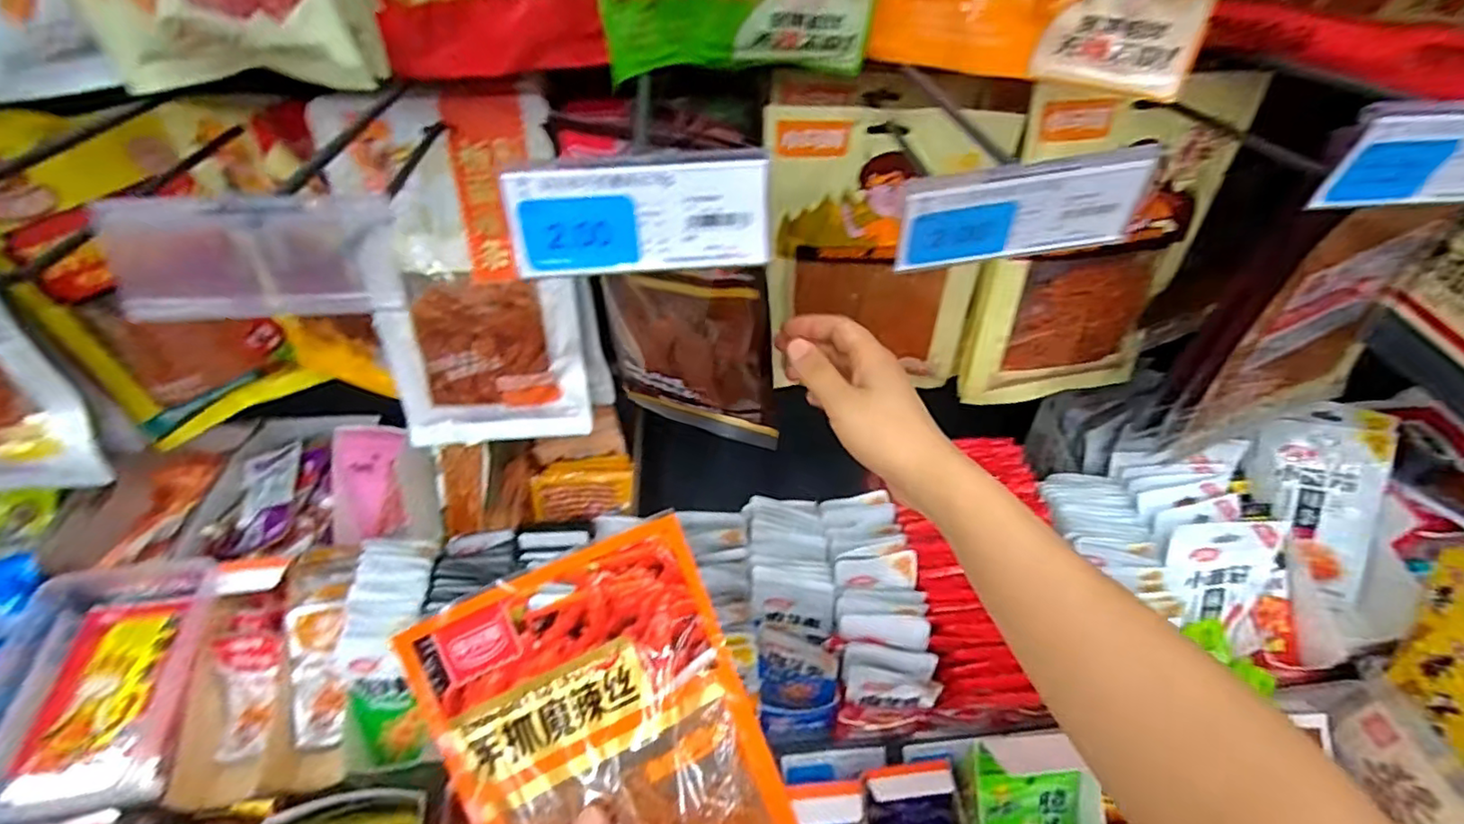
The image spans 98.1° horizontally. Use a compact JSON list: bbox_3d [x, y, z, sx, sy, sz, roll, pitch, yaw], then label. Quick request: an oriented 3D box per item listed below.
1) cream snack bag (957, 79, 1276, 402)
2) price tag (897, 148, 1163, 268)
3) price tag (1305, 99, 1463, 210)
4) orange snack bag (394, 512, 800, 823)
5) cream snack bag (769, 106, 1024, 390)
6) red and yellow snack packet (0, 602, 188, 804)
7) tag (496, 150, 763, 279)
[{"bbox_3d":[0.276,-0.115,0.488,0.160,0.240,0.049,-6,47,-3],"label":"cream snack bag"},{"bbox_3d":[0.118,-0.082,0.260,0.098,0.043,0.008,-7,47,-4],"label":"price tag"},{"bbox_3d":[0.295,-0.105,0.259,0.096,0.045,0.007,-4,47,-1],"label":"price tag"},{"bbox_3d":[-0.052,0.182,0.316,0.142,0.017,0.221,-23,82,-15],"label":"orange snack bag"},{"bbox_3d":[0.110,-0.114,0.493,0.162,0.226,0.021,5,48,7],"label":"cream snack bag"},{"bbox_3d":[-0.542,0.247,0.551,0.107,0.017,0.181,-11,48,-8],"label":"red and yellow snack packet"},{"bbox_3d":[-0.034,-0.073,0.239,0.095,0.039,0.004,-5,31,-3],"label":"tag"}]

